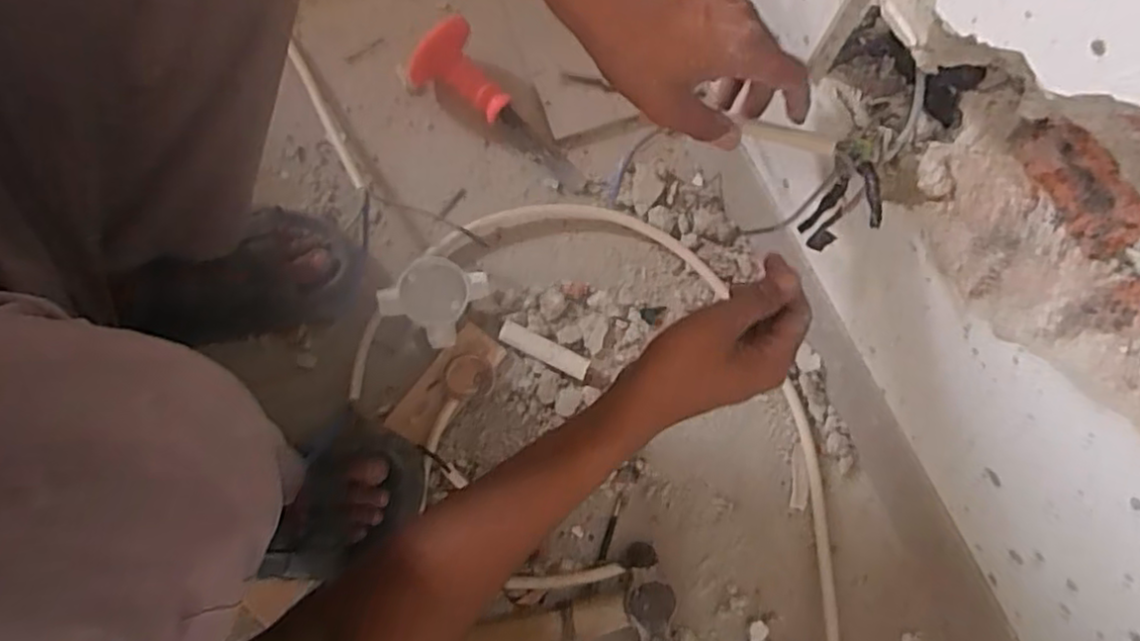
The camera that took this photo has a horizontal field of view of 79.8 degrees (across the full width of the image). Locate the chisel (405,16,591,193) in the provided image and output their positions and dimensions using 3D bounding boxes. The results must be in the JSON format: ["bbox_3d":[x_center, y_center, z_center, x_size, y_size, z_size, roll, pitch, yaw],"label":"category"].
[{"bbox_3d":[-0.065,-0.205,0.687,0.200,0.059,0.063,41,79,-9],"label":"chisel"}]

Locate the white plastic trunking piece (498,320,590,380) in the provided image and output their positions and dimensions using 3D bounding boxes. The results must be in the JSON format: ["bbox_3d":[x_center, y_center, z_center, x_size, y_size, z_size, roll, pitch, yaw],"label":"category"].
[{"bbox_3d":[-0.024,0.028,0.636,0.086,0.018,0.021,26,78,5],"label":"white plastic trunking piece"}]

